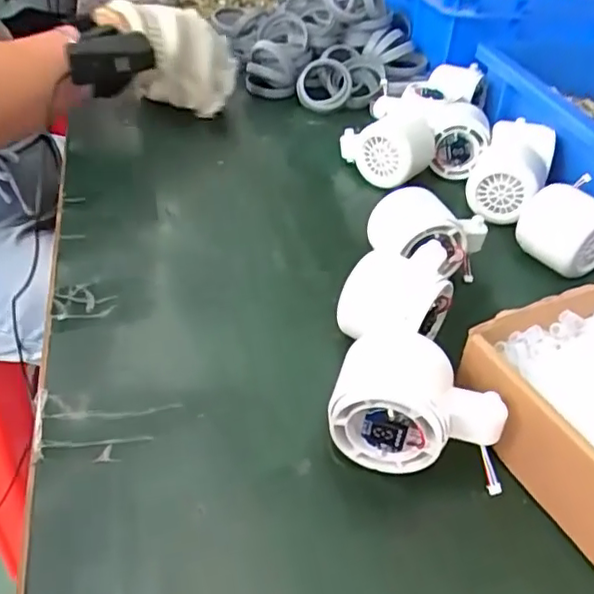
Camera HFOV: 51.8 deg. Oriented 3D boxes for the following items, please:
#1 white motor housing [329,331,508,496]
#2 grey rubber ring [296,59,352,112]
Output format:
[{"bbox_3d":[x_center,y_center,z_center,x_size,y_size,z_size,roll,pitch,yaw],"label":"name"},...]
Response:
[{"bbox_3d":[0.065,0.052,0.318,0.084,0.049,0.061,12,41,10],"label":"white motor housing"},{"bbox_3d":[0.030,-0.239,0.695,0.060,0.015,0.069,12,72,8],"label":"grey rubber ring"}]

